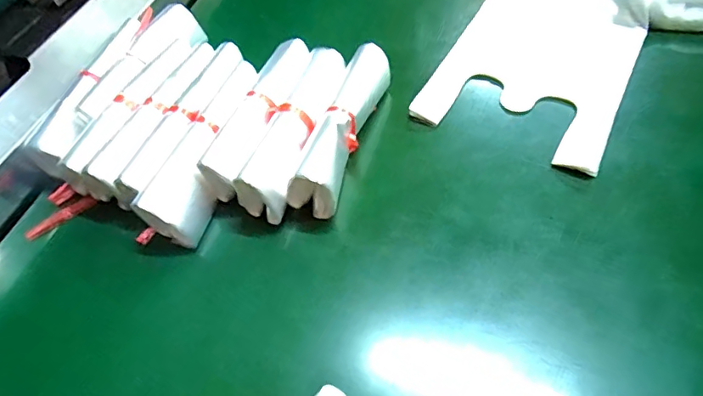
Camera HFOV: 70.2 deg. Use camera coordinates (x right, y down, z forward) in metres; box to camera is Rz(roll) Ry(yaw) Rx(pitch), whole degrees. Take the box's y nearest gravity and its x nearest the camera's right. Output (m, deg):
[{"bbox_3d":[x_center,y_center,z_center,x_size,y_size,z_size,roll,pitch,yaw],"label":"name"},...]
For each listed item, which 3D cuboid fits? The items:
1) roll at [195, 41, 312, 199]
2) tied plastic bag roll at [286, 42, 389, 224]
[{"bbox_3d":[-0.093,-0.088,0.536,0.044,0.045,0.207,13,55,14],"label":"roll"},{"bbox_3d":[-0.005,-0.076,0.524,0.048,0.061,0.210,15,55,16],"label":"tied plastic bag roll"}]

